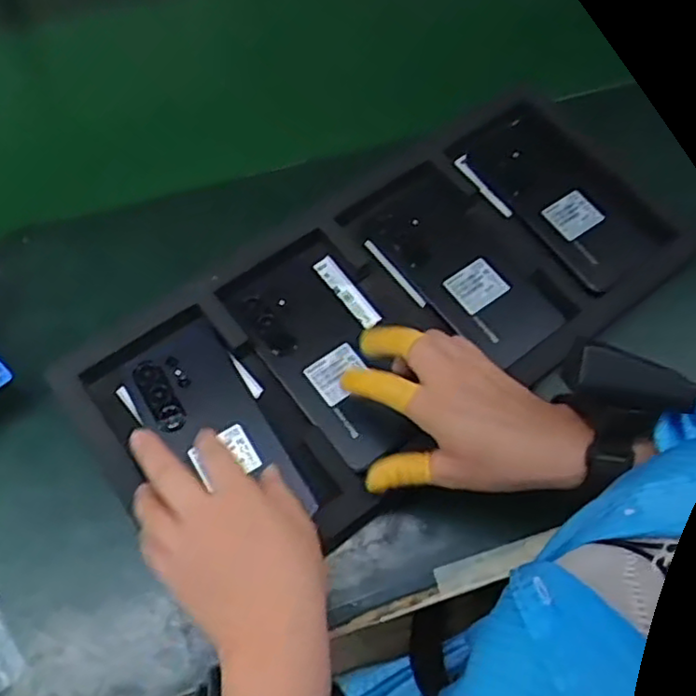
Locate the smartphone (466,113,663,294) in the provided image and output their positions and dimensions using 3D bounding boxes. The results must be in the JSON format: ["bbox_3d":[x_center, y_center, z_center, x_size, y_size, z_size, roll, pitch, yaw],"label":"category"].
[{"bbox_3d":[0.180,-0.126,0.560,0.086,0.014,0.161,-32,67,-16],"label":"smartphone"}]

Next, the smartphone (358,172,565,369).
[{"bbox_3d":[0.092,-0.064,0.535,0.082,0.012,0.162,-32,67,-16],"label":"smartphone"}]

